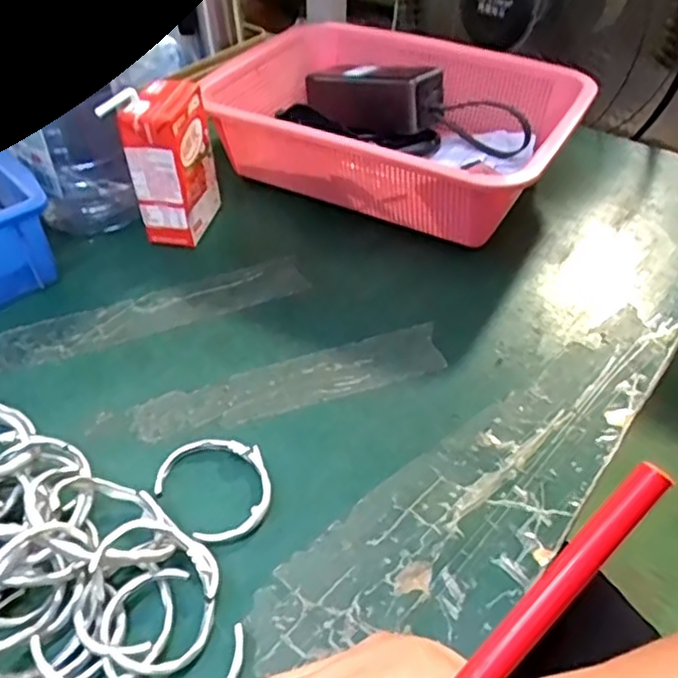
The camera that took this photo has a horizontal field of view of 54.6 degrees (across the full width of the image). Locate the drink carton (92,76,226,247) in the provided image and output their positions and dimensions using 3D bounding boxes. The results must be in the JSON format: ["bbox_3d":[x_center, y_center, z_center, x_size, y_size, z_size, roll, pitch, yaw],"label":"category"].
[{"bbox_3d":[-0.131,-0.134,0.511,0.044,0.118,0.074,11,45,11],"label":"drink carton"}]

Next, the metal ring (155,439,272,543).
[{"bbox_3d":[-0.069,0.081,0.357,0.063,0.009,0.062,0,44,0],"label":"metal ring"}]

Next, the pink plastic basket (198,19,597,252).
[{"bbox_3d":[0.051,-0.187,0.585,0.302,0.090,0.221,23,48,22],"label":"pink plastic basket"}]

